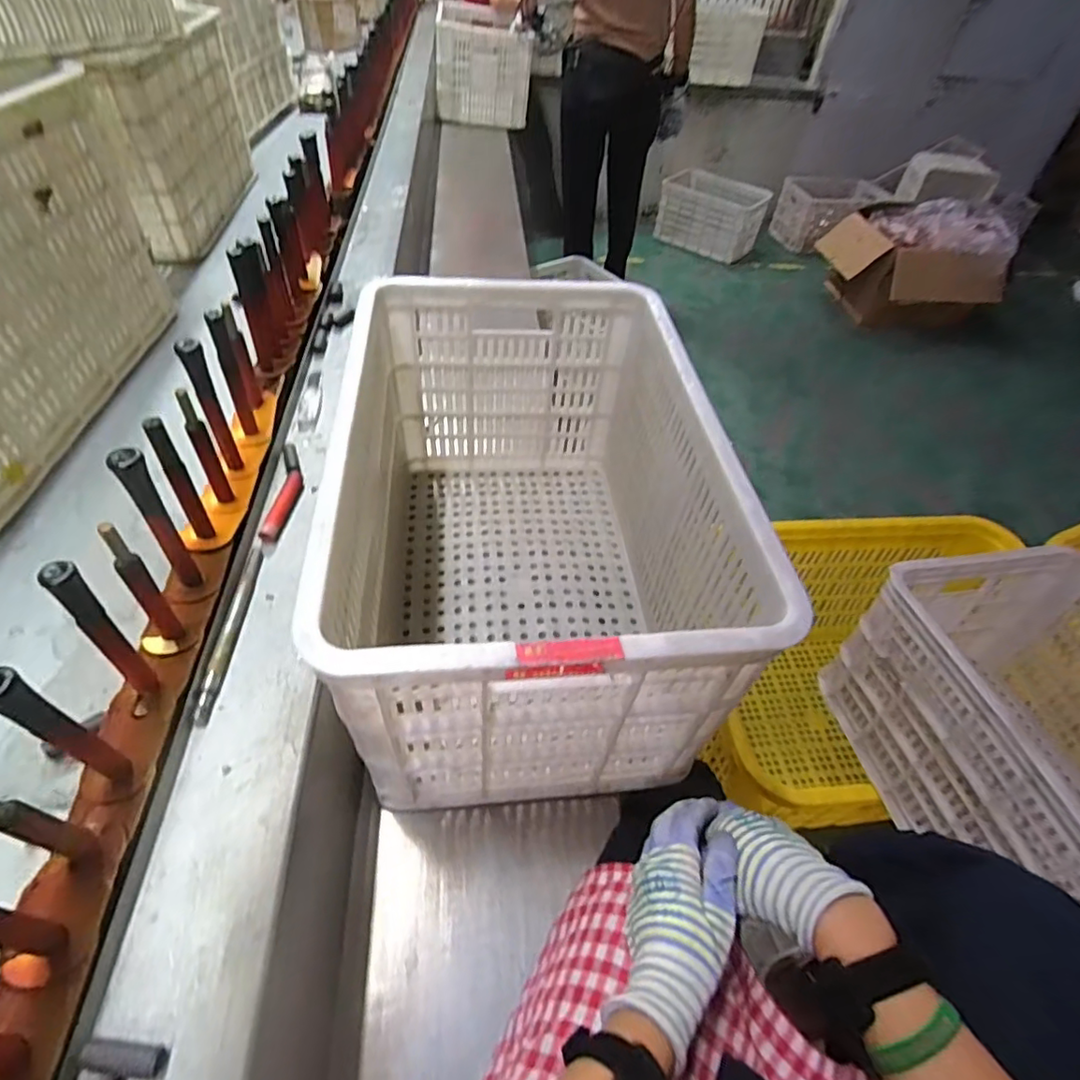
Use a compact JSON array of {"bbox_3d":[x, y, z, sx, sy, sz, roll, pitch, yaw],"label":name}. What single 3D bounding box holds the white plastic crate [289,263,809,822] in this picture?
[{"bbox_3d":[-0.015,-0.023,0.655,0.348,0.317,0.525,-2,49,-7],"label":"white plastic crate"}]

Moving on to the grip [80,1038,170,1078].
[{"bbox_3d":[-0.231,0.286,0.317,0.043,0.016,0.014,5,49,2],"label":"grip"}]

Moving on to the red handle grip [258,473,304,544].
[{"bbox_3d":[-0.268,-0.037,0.599,0.019,0.014,0.090,6,49,2],"label":"red handle grip"}]

